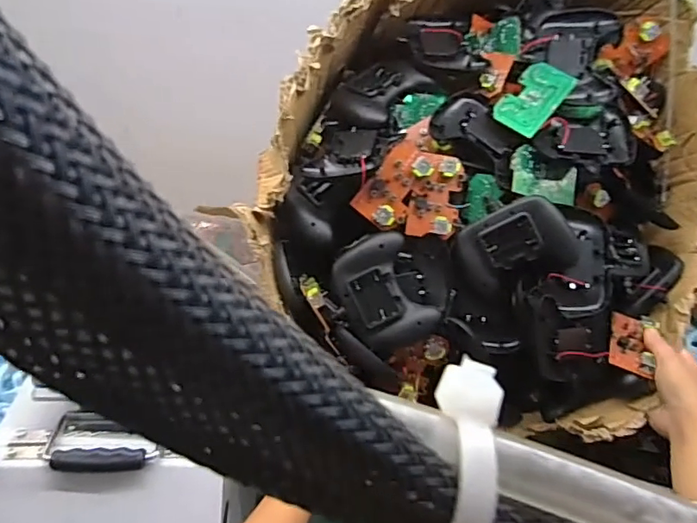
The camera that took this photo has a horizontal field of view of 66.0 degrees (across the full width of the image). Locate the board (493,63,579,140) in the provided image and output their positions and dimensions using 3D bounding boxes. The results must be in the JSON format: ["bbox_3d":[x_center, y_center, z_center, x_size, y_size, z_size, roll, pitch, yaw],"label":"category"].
[{"bbox_3d":[0.207,-0.184,0.600,0.056,0.005,0.088,37,83,20],"label":"board"}]

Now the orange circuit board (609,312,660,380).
[{"bbox_3d":[0.323,0.088,0.607,0.048,0.014,0.098,15,38,17],"label":"orange circuit board"}]

